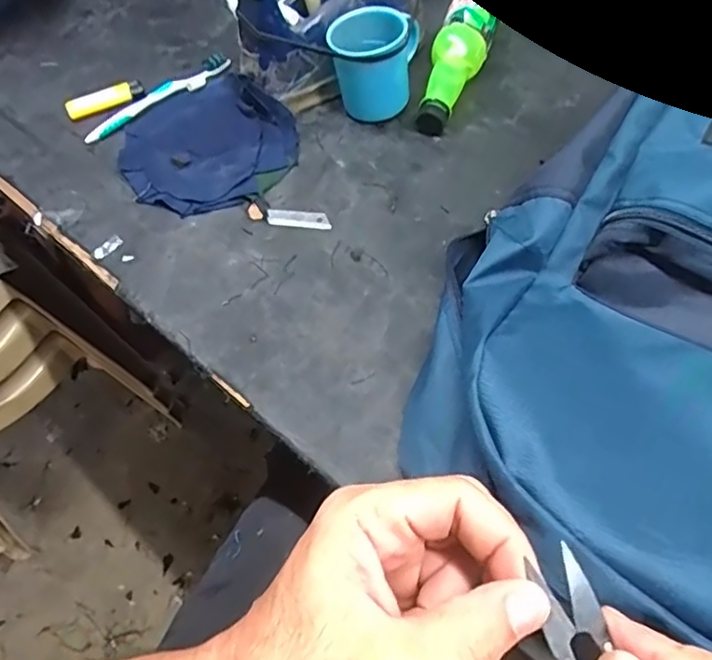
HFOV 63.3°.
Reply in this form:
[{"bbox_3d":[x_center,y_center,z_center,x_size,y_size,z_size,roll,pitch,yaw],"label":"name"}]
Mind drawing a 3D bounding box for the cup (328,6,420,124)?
[{"bbox_3d":[0.016,-0.261,0.567,0.077,0.081,0.081,11,60,9],"label":"cup"}]

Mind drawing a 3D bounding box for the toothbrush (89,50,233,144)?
[{"bbox_3d":[-0.209,-0.248,0.608,0.174,0.012,0.027,-39,65,-19],"label":"toothbrush"}]

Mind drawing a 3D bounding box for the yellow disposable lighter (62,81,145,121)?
[{"bbox_3d":[-0.265,-0.243,0.611,0.080,0.010,0.028,-24,61,-12],"label":"yellow disposable lighter"}]

